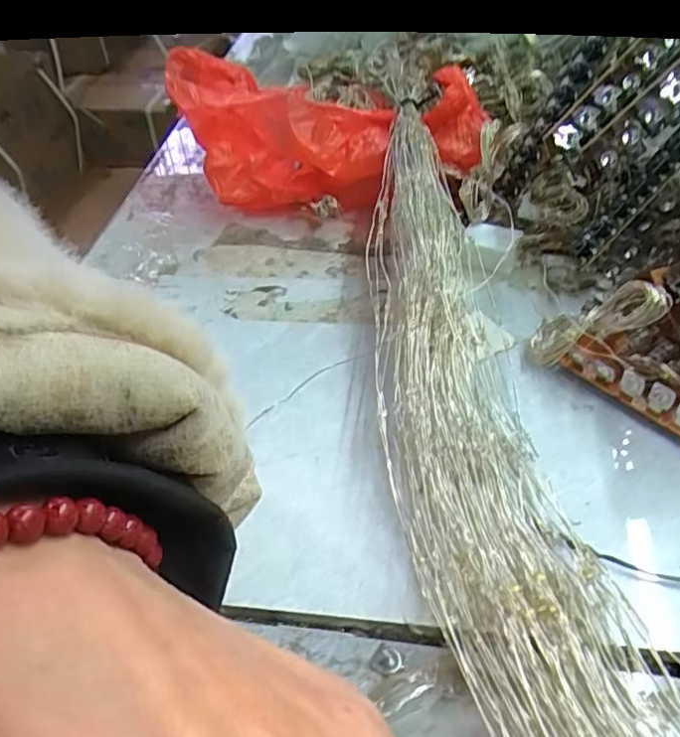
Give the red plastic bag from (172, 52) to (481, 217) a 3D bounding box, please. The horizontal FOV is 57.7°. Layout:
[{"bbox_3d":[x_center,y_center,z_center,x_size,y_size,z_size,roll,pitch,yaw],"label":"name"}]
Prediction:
[{"bbox_3d":[-0.007,-0.110,0.298,0.145,0.071,0.059,-5,47,1],"label":"red plastic bag"}]

